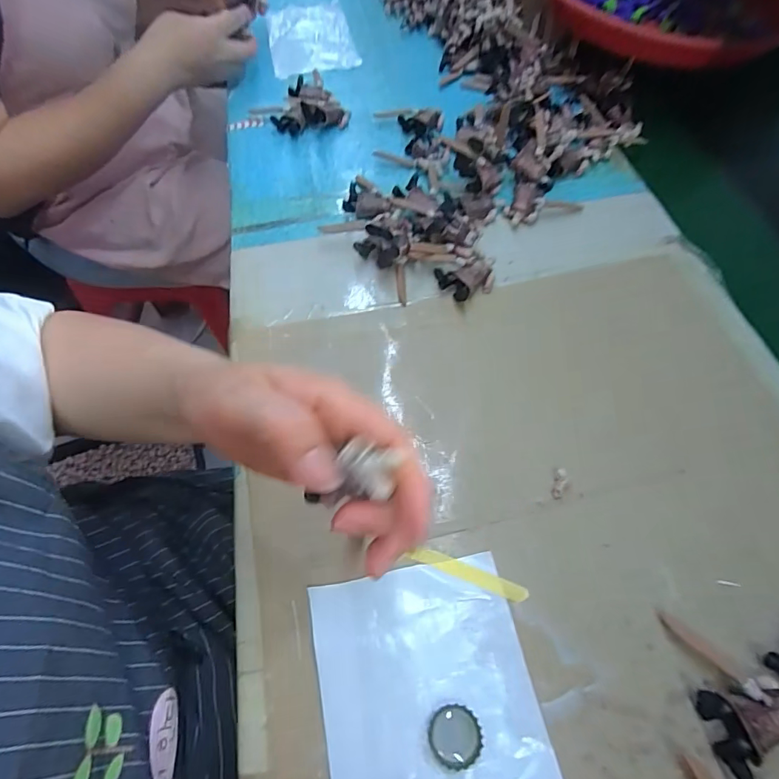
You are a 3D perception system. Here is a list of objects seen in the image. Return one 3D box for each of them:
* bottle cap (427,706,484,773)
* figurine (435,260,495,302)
[{"bbox_3d":[0.036,0.189,0.242,0.028,0.004,0.028,0,60,0],"label":"bottle cap"},{"bbox_3d":[0.070,-0.099,0.396,0.049,0.019,0.033,-22,62,-12],"label":"figurine"}]

